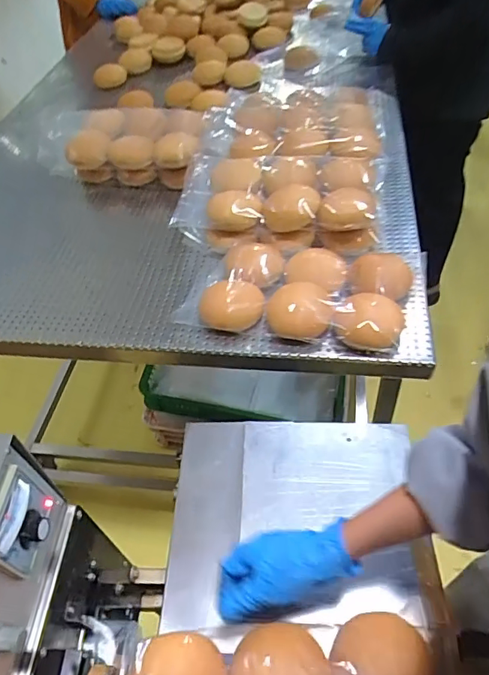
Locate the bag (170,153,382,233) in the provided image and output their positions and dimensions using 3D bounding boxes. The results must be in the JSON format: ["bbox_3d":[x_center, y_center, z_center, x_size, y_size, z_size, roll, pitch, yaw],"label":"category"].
[{"bbox_3d":[0.060,-0.269,0.887,0.362,0.069,0.220,4,50,10],"label":"bag"}]

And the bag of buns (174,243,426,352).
[{"bbox_3d":[0.090,-0.078,0.767,0.370,0.050,0.214,8,51,13],"label":"bag of buns"}]

